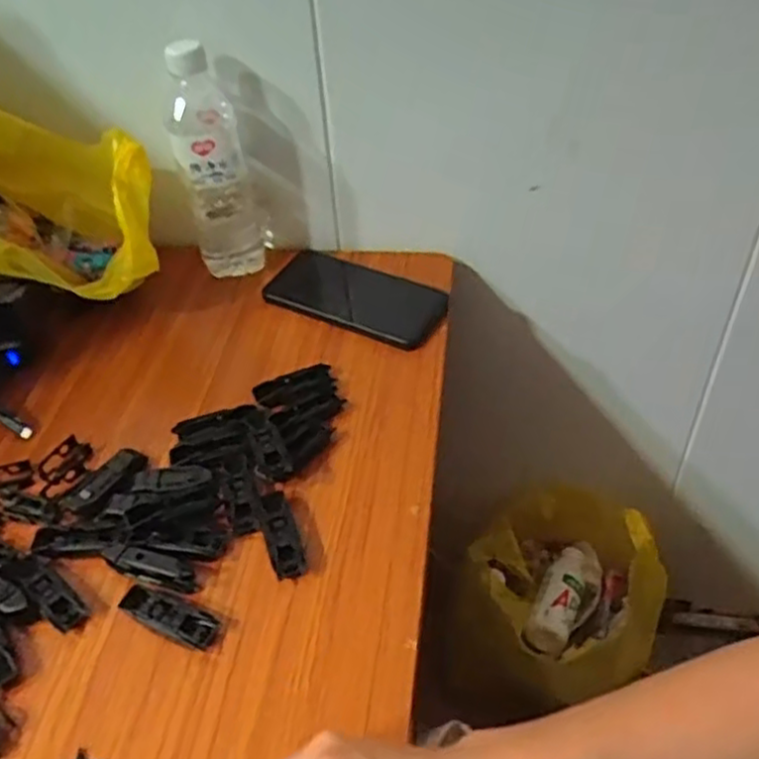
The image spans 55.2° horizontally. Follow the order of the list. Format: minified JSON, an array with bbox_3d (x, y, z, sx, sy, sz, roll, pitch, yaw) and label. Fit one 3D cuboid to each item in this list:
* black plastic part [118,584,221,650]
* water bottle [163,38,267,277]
[{"bbox_3d":[-0.131,0.148,0.453,0.063,0.015,0.020,15,48,20],"label":"black plastic part"},{"bbox_3d":[-0.153,-0.196,0.671,0.060,0.212,0.064,-13,44,-8],"label":"water bottle"}]

